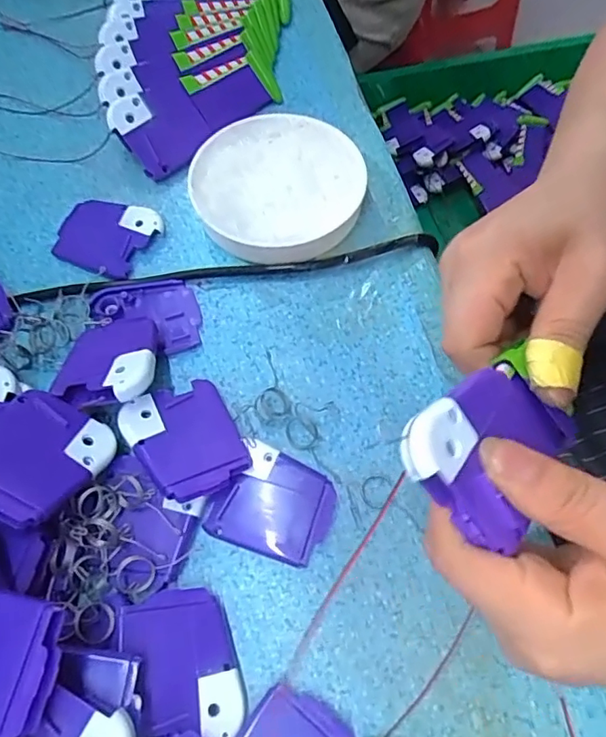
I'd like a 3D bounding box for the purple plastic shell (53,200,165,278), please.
[{"bbox_3d":[-0.124,-0.086,0.337,0.058,0.008,0.051,27,68,12],"label":"purple plastic shell"}]

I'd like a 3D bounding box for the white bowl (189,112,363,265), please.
[{"bbox_3d":[-0.016,-0.113,0.338,0.107,0.026,0.100,0,65,0],"label":"white bowl"}]

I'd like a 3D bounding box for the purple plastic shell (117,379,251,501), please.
[{"bbox_3d":[-0.059,0.037,0.270,0.050,0.012,0.060,-21,61,-24],"label":"purple plastic shell"}]

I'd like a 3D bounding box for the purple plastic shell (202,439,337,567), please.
[{"bbox_3d":[-0.015,0.069,0.270,0.058,0.006,0.050,22,67,10],"label":"purple plastic shell"}]

